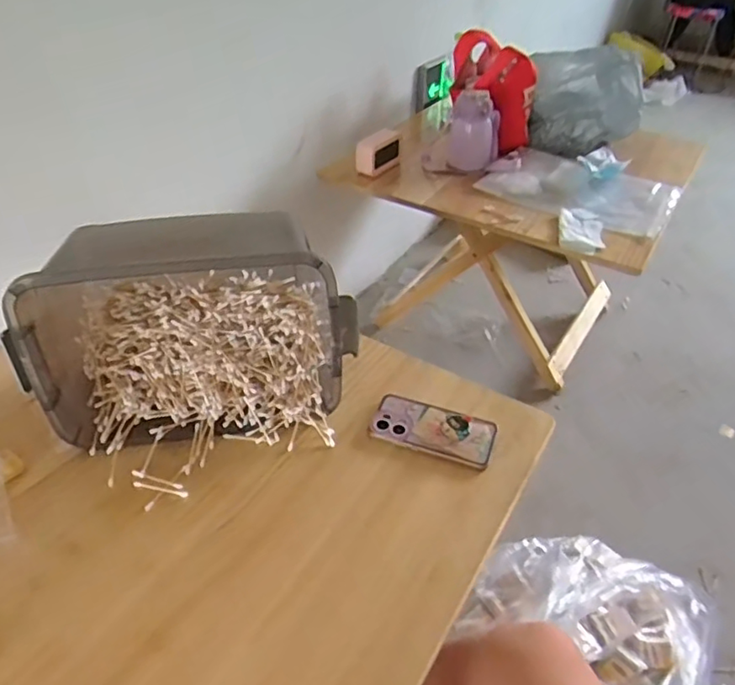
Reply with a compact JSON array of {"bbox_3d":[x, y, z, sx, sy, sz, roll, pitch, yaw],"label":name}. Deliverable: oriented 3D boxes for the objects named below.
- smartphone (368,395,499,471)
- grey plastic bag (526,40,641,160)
[{"bbox_3d":[0.087,0.113,0.786,0.161,0.017,0.084,15,42,17],"label":"smartphone"},{"bbox_3d":[0.557,-0.621,1.549,0.206,0.259,0.209,-8,41,-10],"label":"grey plastic bag"}]

